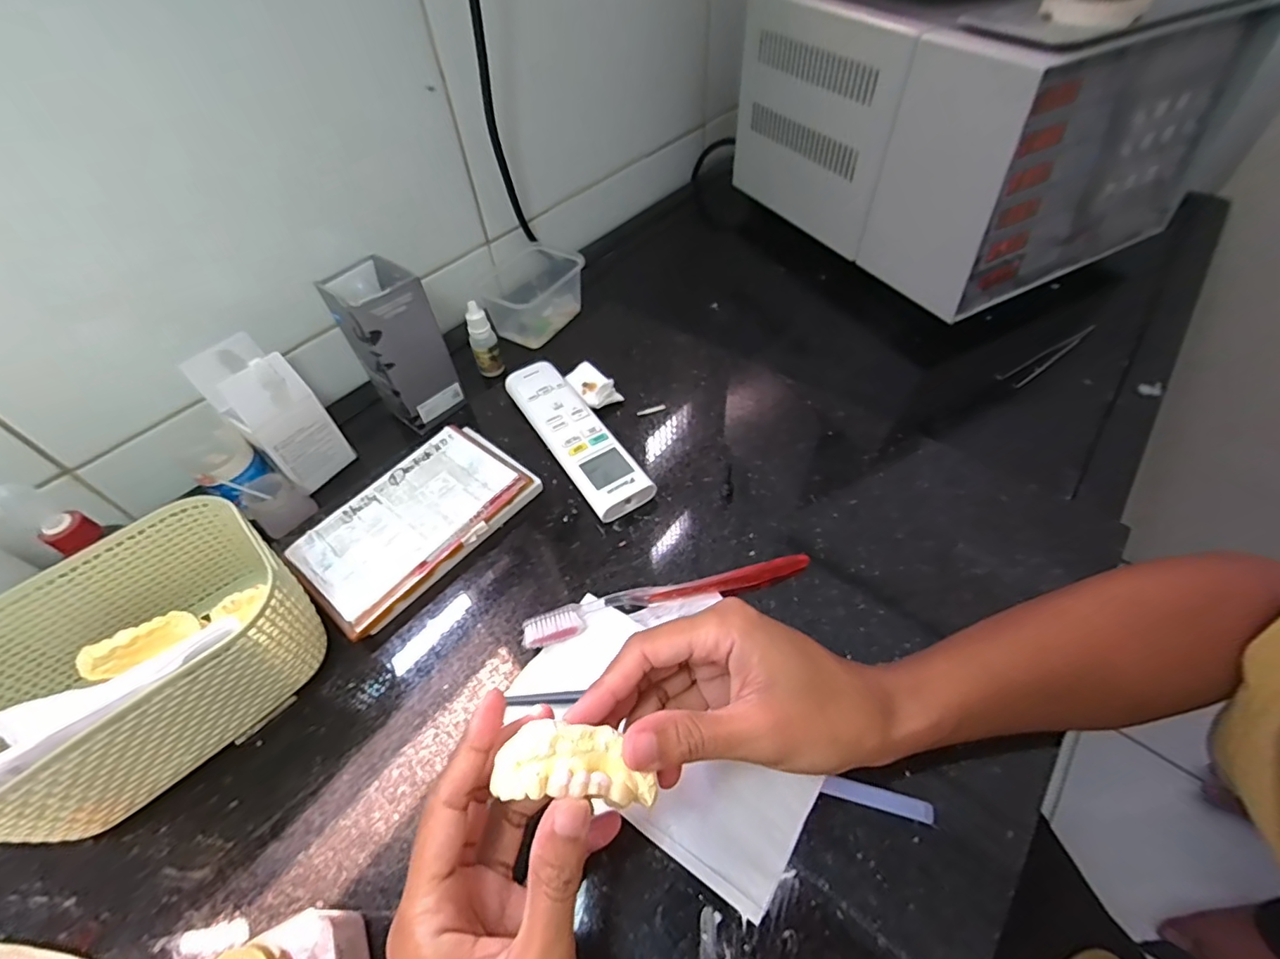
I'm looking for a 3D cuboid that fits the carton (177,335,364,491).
[{"bbox_3d":[-0.286,-0.050,0.424,0.053,0.110,0.054,30,59,26],"label":"carton"}]

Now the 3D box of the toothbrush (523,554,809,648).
[{"bbox_3d":[0.019,0.073,0.348,0.187,0.015,0.023,-15,51,-8],"label":"toothbrush"}]

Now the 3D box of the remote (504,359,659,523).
[{"bbox_3d":[-0.055,-0.037,0.437,0.047,0.025,0.176,-28,54,-17],"label":"remote"}]

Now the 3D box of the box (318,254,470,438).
[{"bbox_3d":[-0.204,-0.109,0.450,0.057,0.128,0.062,32,60,27],"label":"box"}]

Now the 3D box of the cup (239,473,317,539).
[{"bbox_3d":[-0.275,0.018,0.411,0.035,0.034,0.037,-2,50,3],"label":"cup"}]

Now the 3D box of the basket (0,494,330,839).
[{"bbox_3d":[-0.279,0.104,0.300,0.121,0.086,0.164,35,61,28],"label":"basket"}]

